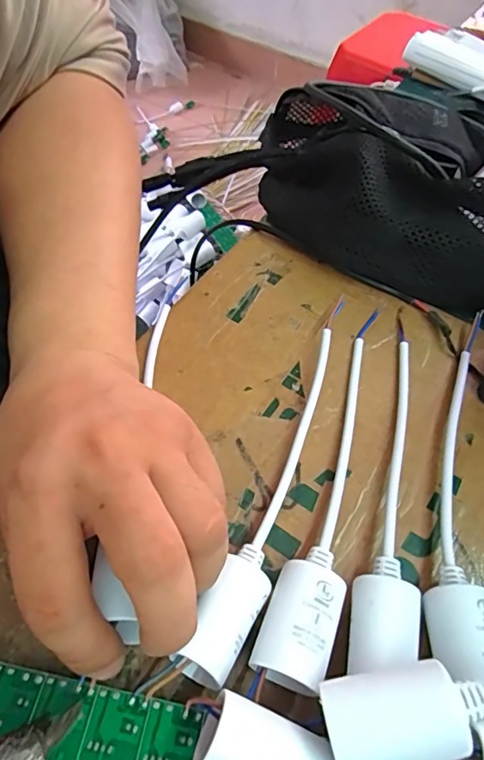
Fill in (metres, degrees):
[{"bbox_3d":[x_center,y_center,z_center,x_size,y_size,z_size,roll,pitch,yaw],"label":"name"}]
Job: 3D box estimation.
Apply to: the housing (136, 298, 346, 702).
[{"bbox_3d":[0.018,0.041,0.244,0.029,0.032,0.214,21,49,9],"label":"housing"}]

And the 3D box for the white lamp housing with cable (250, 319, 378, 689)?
[{"bbox_3d":[0.051,0.040,0.244,0.027,0.029,0.201,20,58,8],"label":"white lamp housing with cable"}]

